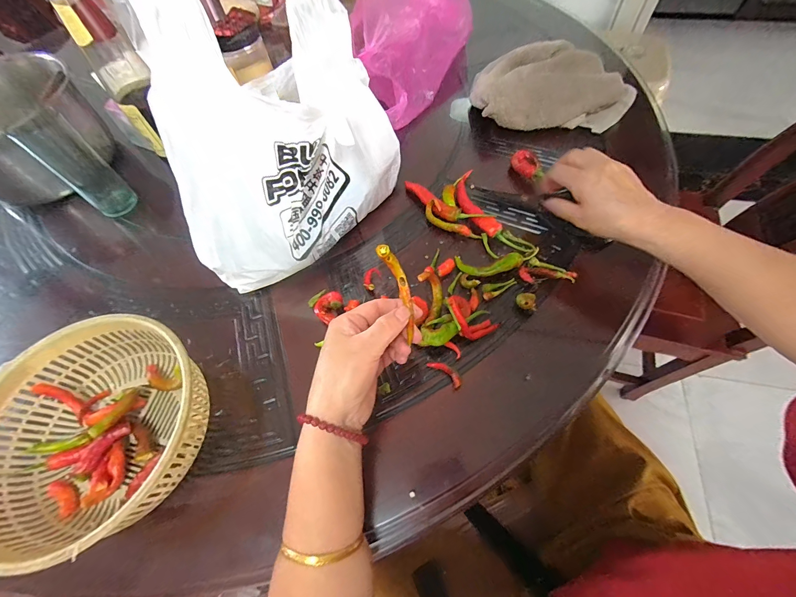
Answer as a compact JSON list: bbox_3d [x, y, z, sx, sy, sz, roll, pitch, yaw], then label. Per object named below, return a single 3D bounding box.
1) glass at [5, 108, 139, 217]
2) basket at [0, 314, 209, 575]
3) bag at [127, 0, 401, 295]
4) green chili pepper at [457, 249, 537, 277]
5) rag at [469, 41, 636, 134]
[{"bbox_3d":[-0.424,-0.176,0.449,0.064,0.125,0.057,40,71,22],"label":"glass"},{"bbox_3d":[-0.266,0.119,0.310,0.183,0.083,0.187,-2,61,3],"label":"basket"},{"bbox_3d":[-0.126,-0.171,0.351,0.138,0.256,0.273,31,68,19],"label":"bag"},{"bbox_3d":[0.120,-0.045,0.395,0.098,0.013,0.031,-4,61,2],"label":"green chili pepper"},{"bbox_3d":[0.236,-0.326,0.522,0.234,0.065,0.145,4,62,6],"label":"rag"}]

